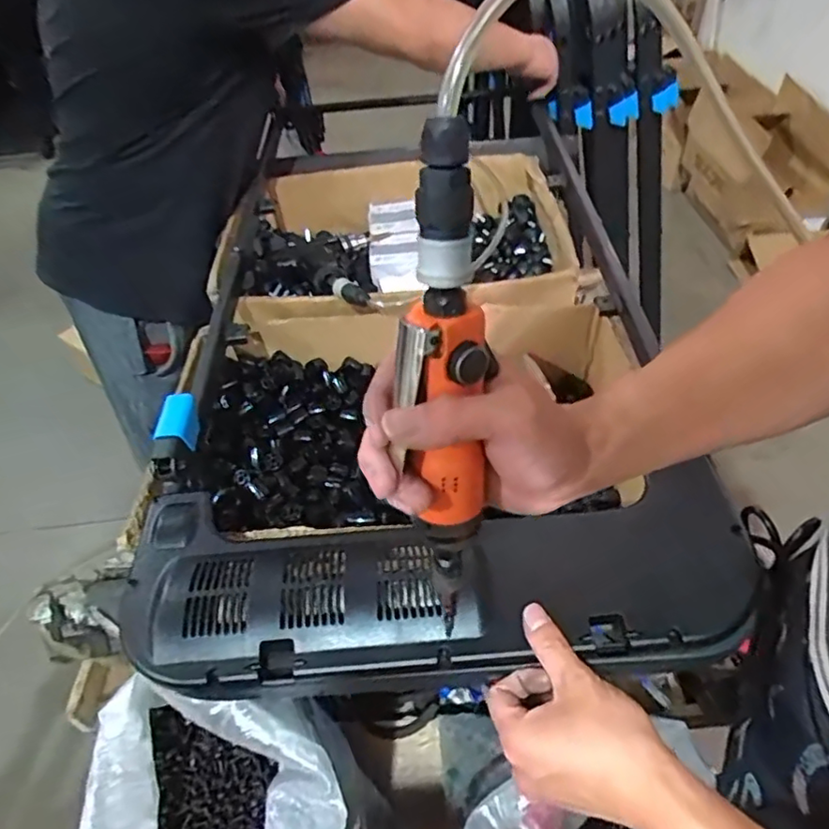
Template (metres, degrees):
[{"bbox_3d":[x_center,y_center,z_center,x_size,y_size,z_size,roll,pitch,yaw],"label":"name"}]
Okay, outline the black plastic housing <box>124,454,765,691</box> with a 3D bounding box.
[{"bbox_3d":[0.018,0.126,0.472,0.470,0.050,0.154,-4,48,0],"label":"black plastic housing"}]

